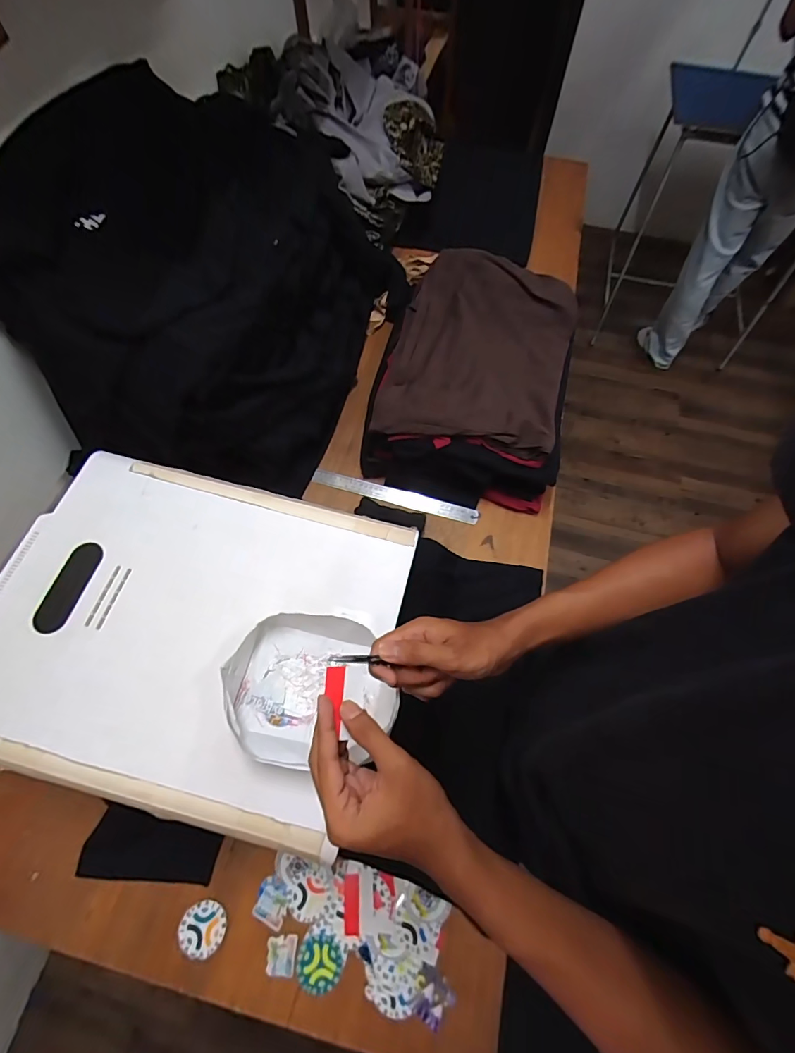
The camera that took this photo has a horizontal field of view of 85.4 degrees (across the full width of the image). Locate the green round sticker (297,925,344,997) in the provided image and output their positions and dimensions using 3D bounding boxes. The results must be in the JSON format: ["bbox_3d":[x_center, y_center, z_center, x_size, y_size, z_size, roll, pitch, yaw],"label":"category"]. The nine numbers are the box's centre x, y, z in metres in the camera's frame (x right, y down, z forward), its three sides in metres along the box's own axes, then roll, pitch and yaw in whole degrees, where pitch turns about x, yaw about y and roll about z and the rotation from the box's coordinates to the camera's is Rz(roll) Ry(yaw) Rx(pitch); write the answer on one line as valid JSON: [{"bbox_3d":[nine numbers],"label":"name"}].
[{"bbox_3d":[-0.097,0.544,0.537,0.058,0.004,0.059,2,63,-4],"label":"green round sticker"}]

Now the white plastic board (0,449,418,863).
[{"bbox_3d":[-0.265,0.118,0.549,0.494,0.029,0.397,14,64,6],"label":"white plastic board"}]

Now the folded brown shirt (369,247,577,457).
[{"bbox_3d":[0.163,-0.330,0.831,0.329,0.073,0.473,16,65,7],"label":"folded brown shirt"}]

